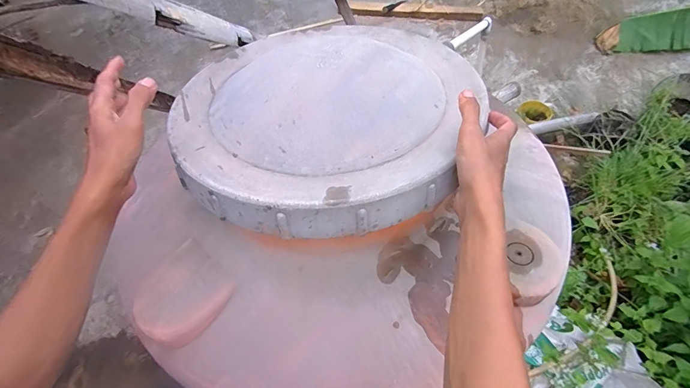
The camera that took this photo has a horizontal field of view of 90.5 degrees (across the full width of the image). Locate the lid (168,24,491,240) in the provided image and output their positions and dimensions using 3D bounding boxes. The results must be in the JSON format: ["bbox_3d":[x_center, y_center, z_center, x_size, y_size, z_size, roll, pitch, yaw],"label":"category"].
[{"bbox_3d":[-0.025,-0.143,0.473,0.406,0.074,0.413,-2,55,2],"label":"lid"}]

